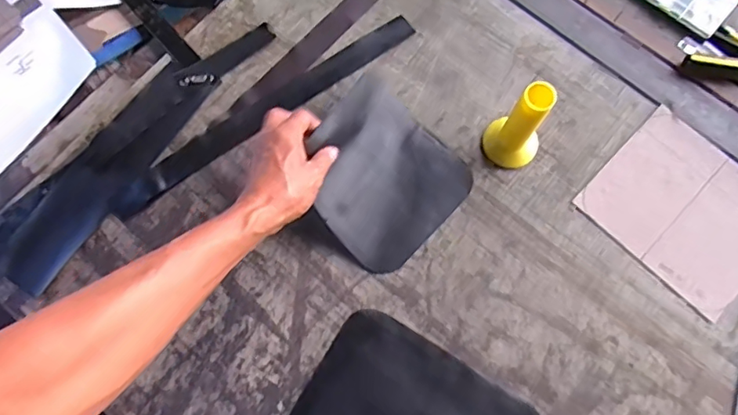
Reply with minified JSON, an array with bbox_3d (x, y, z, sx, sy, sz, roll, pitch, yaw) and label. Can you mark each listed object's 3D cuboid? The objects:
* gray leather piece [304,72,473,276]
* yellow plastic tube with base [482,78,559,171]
[{"bbox_3d":[0.014,-0.039,0.567,0.160,0.083,0.162,0,75,1],"label":"gray leather piece"},{"bbox_3d":[0.157,-0.084,0.549,0.058,0.124,0.048,26,77,8],"label":"yellow plastic tube with base"}]

